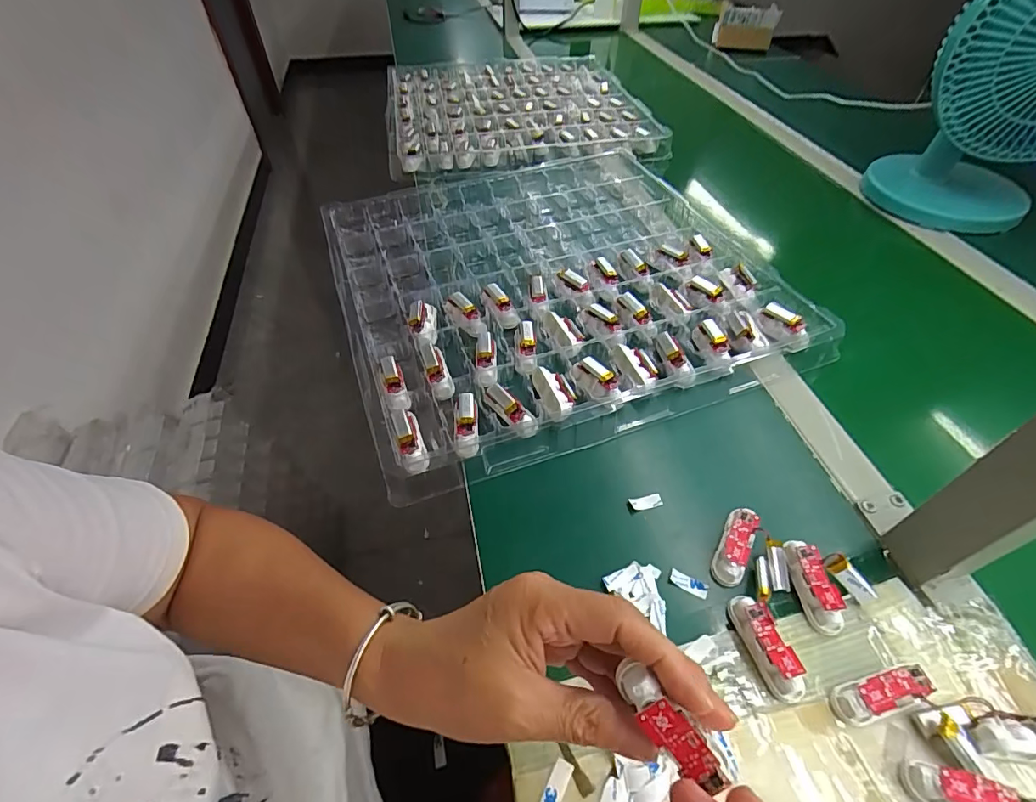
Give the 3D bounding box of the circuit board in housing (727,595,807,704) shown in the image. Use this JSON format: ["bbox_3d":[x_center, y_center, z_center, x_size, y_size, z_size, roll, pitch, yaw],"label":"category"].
[{"bbox_3d":[0.161,0.157,0.305,0.018,0.021,0.062,-13,51,-11],"label":"circuit board in housing"}]

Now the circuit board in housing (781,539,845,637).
[{"bbox_3d":[0.205,0.127,0.330,0.018,0.021,0.060,-6,50,-5],"label":"circuit board in housing"}]

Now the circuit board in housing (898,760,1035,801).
[{"bbox_3d":[0.242,0.212,0.252,0.053,0.022,0.018,15,51,12],"label":"circuit board in housing"}]

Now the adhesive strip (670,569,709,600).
[{"bbox_3d":[0.123,0.131,0.339,0.027,0.004,0.011,23,53,18],"label":"adhesive strip"}]

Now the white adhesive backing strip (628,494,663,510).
[{"bbox_3d":[0.103,0.081,0.381,0.026,0.004,0.011,-8,50,-7],"label":"white adhesive backing strip"}]

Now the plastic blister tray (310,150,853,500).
[{"bbox_3d":[0.031,-0.153,0.560,0.449,0.034,0.465,-16,52,-14],"label":"plastic blister tray"}]

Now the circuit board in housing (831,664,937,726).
[{"bbox_3d":[0.219,0.178,0.285,0.052,0.022,0.022,-11,51,-9],"label":"circuit board in housing"}]

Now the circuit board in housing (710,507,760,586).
[{"bbox_3d":[0.160,0.106,0.347,0.020,0.017,0.058,24,66,18],"label":"circuit board in housing"}]

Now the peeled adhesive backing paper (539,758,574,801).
[{"bbox_3d":[0.021,0.217,0.266,0.010,0.004,0.027,24,54,19],"label":"peeled adhesive backing paper"}]

